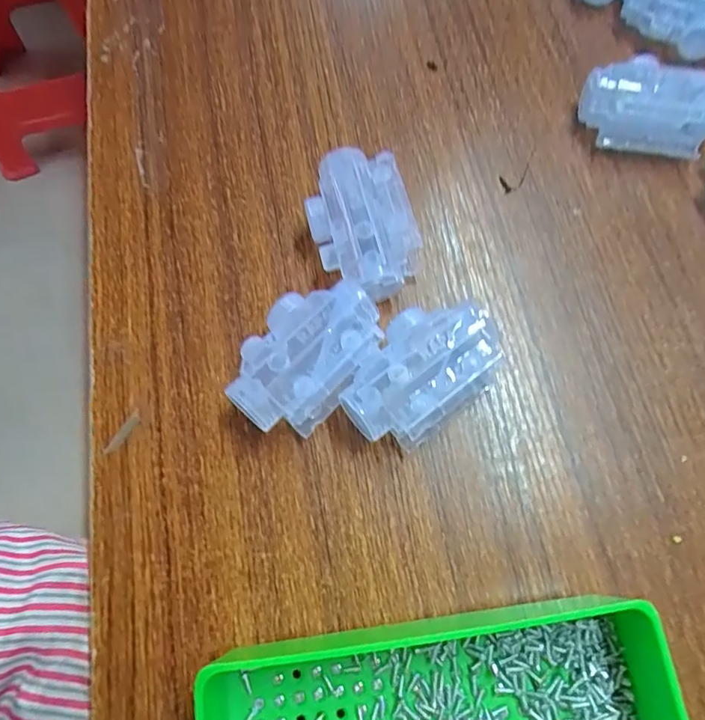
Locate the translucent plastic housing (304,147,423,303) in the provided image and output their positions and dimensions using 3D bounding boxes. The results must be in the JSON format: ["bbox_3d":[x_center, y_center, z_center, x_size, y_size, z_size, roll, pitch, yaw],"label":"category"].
[{"bbox_3d":[0.004,-0.062,0.235,0.043,0.029,0.067,-16,72,-4],"label":"translucent plastic housing"}]

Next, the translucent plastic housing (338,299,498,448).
[{"bbox_3d":[0.030,0.005,0.215,0.070,0.028,0.044,-38,75,-11],"label":"translucent plastic housing"}]

